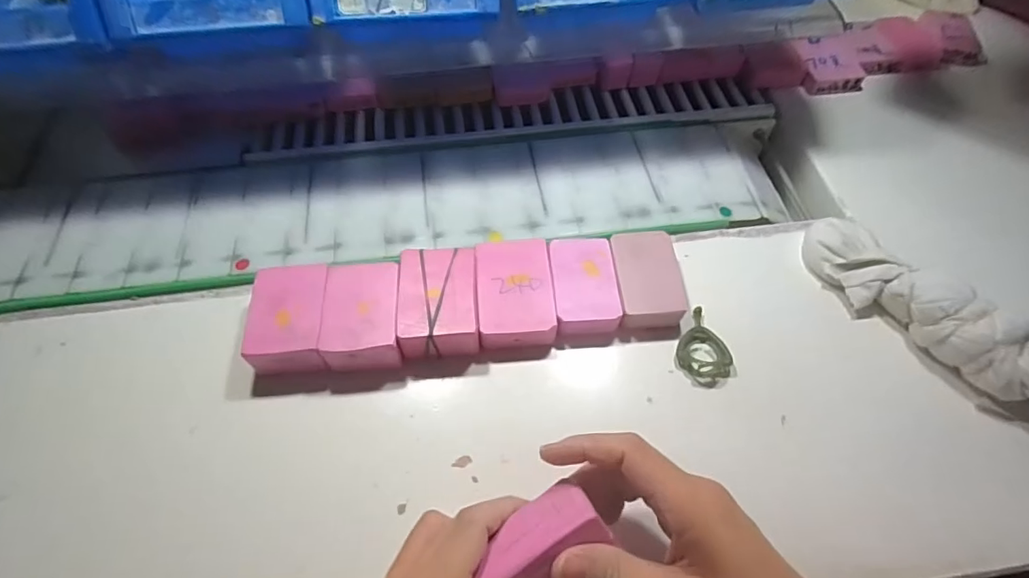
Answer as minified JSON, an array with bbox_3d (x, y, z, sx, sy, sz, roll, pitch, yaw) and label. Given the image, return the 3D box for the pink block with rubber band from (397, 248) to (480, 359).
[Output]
[{"bbox_3d":[-0.052,0.010,0.370,0.052,0.030,0.074,-3,59,-3],"label":"pink block with rubber band"}]

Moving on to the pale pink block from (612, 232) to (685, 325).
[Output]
[{"bbox_3d":[0.097,-0.006,0.387,0.046,0.020,0.074,-3,59,-3],"label":"pale pink block"}]

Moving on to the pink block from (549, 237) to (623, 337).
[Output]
[{"bbox_3d":[0.050,-0.002,0.384,0.045,0.019,0.071,-3,59,-3],"label":"pink block"}]

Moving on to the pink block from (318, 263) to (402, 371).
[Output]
[{"bbox_3d":[-0.103,0.022,0.362,0.050,0.031,0.076,-3,59,-3],"label":"pink block"}]

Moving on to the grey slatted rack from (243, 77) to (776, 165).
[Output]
[{"bbox_3d":[0.006,-0.163,0.502,0.492,0.011,0.064,-6,60,-5],"label":"grey slatted rack"}]

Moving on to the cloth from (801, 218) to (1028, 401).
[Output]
[{"bbox_3d":[0.290,0.011,0.371,0.056,0.046,0.184,-33,65,-19],"label":"cloth"}]

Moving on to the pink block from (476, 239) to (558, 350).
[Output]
[{"bbox_3d":[0.000,0.002,0.379,0.052,0.024,0.079,-3,59,-3],"label":"pink block"}]

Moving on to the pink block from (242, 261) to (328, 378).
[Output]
[{"bbox_3d":[-0.152,0.023,0.362,0.049,0.031,0.071,-5,60,-4],"label":"pink block"}]

